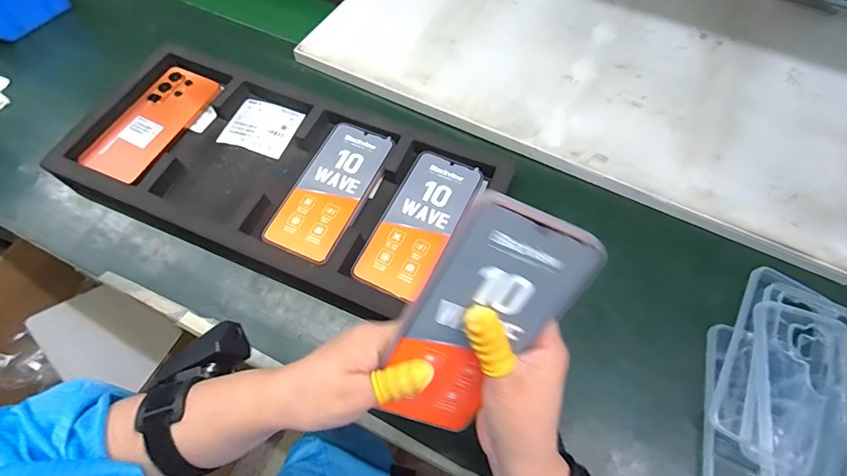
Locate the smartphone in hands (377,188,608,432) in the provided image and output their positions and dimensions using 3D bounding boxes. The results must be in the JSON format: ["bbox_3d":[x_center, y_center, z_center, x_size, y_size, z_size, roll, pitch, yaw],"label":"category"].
[{"bbox_3d":[0.029,0.056,0.256,0.079,0.170,0.006,23,27,-13],"label":"smartphone in hands"}]

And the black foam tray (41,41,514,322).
[{"bbox_3d":[-0.171,-0.078,0.481,0.455,0.031,0.230,24,63,10],"label":"black foam tray"}]

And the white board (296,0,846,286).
[{"bbox_3d":[0.235,-0.269,0.585,0.679,0.017,0.439,25,66,12],"label":"white board"}]

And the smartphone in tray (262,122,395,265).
[{"bbox_3d":[-0.102,-0.056,0.467,0.081,0.014,0.170,21,63,9],"label":"smartphone in tray"}]

